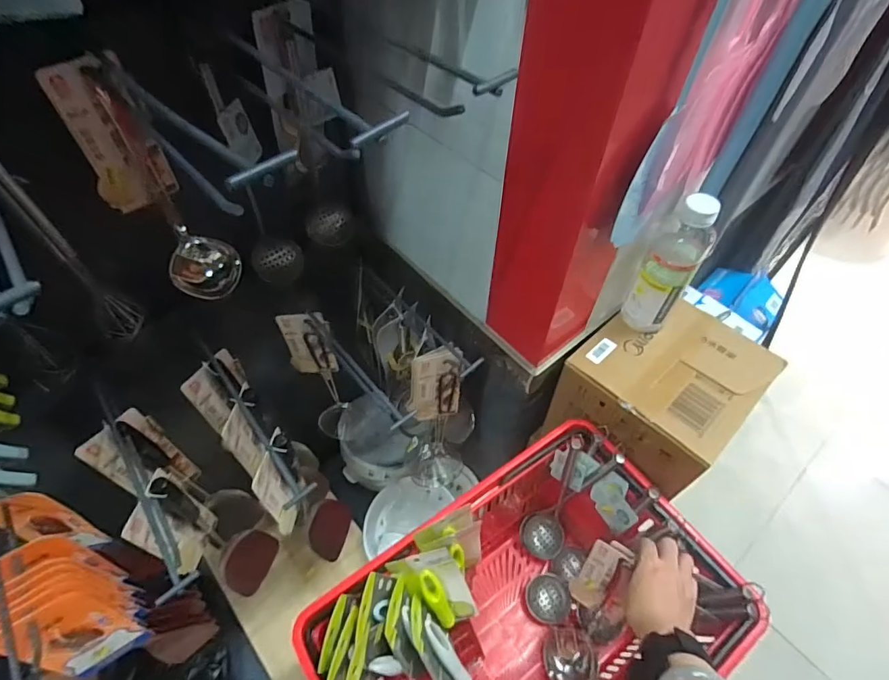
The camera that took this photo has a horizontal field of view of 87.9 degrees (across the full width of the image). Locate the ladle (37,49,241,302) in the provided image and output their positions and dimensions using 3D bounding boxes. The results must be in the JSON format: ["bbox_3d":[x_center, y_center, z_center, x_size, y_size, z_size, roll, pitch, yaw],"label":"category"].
[{"bbox_3d":[-0.301,-0.151,0.490,0.061,0.260,0.071,30,58,19],"label":"ladle"}]

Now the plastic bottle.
[{"bbox_3d":[0.297,-0.098,0.604,0.061,0.210,0.067,28,58,18],"label":"plastic bottle"}]

